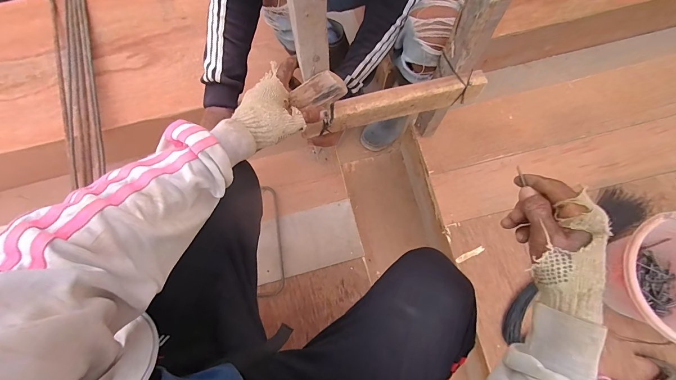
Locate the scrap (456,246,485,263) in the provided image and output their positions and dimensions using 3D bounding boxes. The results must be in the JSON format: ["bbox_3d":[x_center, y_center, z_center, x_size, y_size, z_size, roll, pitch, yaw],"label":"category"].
[{"bbox_3d":[0.299,0.147,0.713,0.069,0.007,0.012,-24,76,-5],"label":"scrap"}]

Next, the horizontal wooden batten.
[{"bbox_3d":[0.096,-0.149,0.537,0.311,0.057,0.035,-14,75,-3],"label":"horizontal wooden batten"}]

